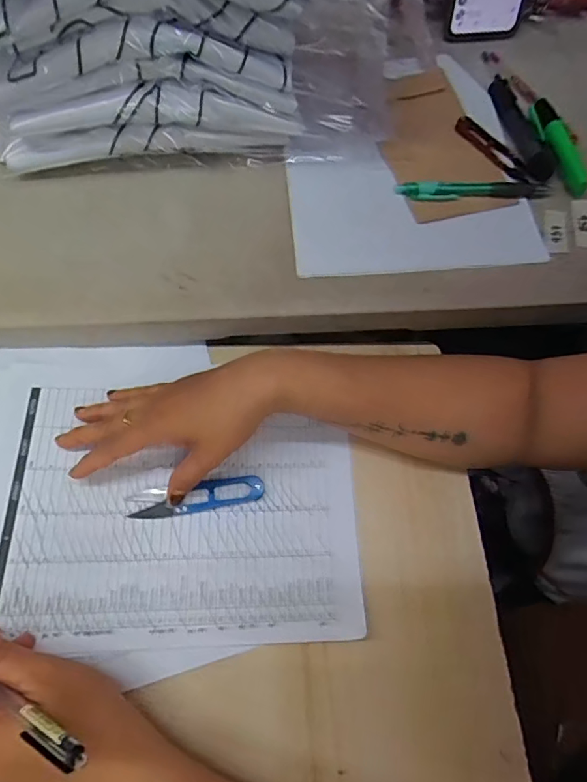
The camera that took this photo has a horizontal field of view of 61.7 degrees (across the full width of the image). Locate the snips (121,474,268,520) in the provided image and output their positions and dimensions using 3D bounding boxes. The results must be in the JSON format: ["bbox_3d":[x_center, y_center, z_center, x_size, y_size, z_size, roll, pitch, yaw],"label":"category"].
[{"bbox_3d":[-0.074,0.081,0.379,0.101,0.005,0.023,-8,65,-7],"label":"snips"}]

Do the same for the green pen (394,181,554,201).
[{"bbox_3d":[0.166,-0.184,0.449,0.143,0.016,0.013,-3,65,-1],"label":"green pen"}]

